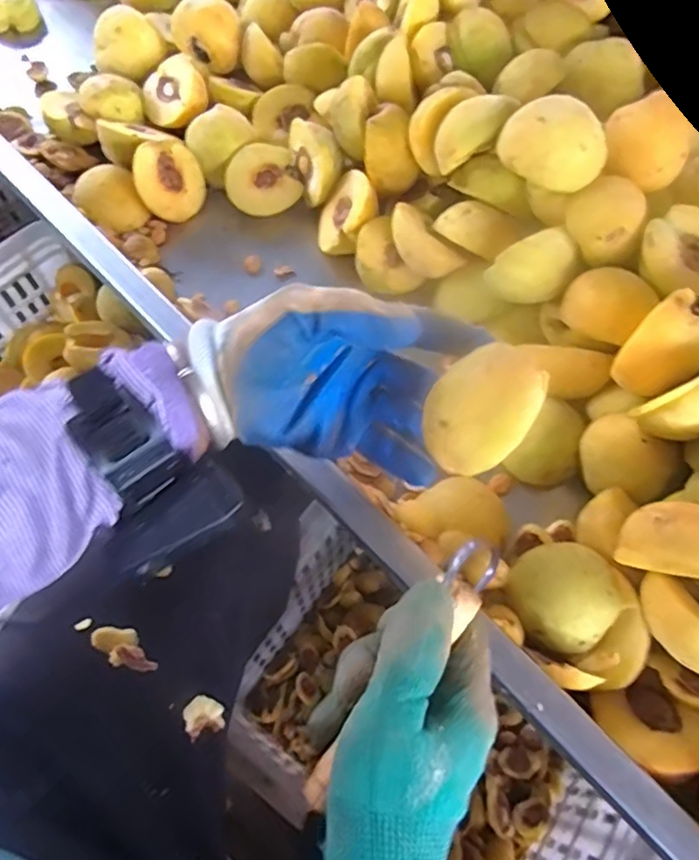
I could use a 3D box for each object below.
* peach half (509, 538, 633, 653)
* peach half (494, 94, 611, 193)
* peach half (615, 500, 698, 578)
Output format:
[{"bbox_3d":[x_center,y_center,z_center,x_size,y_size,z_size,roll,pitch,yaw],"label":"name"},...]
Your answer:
[{"bbox_3d":[0.121,0.092,0.344,0.057,0.026,0.057,-6,78,29],"label":"peach half"},{"bbox_3d":[0.134,-0.192,0.406,0.065,0.054,0.027,33,25,31],"label":"peach half"},{"bbox_3d":[0.177,0.061,0.323,0.062,0.027,0.042,9,64,34],"label":"peach half"}]

